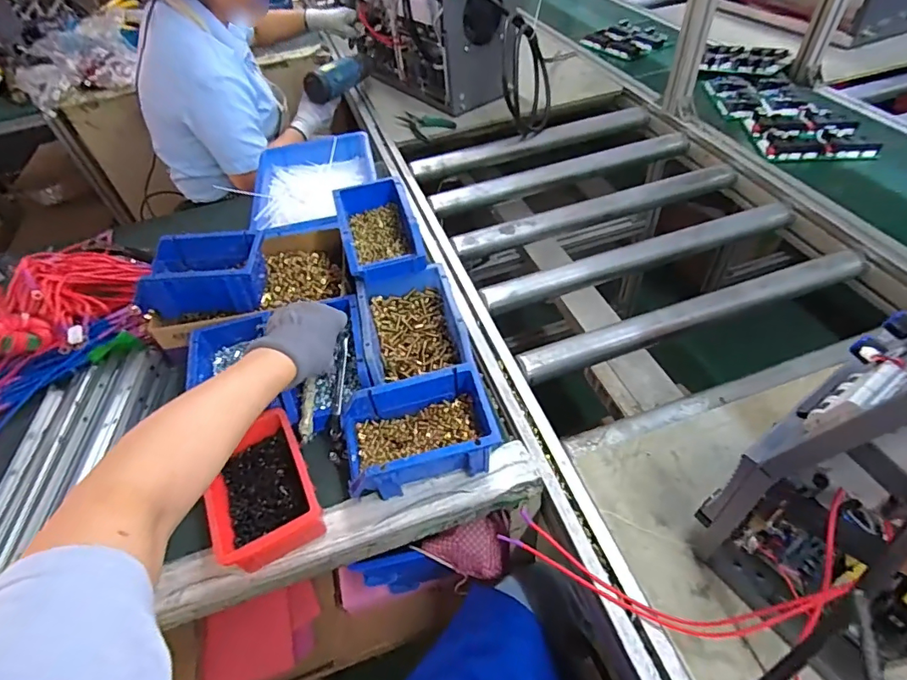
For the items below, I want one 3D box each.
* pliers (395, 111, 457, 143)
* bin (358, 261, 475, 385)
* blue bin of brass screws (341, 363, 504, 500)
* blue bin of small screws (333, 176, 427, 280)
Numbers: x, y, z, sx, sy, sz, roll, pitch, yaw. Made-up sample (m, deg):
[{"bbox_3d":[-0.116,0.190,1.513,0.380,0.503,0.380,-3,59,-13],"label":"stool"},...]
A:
[{"bbox_3d":[-0.082,-0.529,1.178,0.094,0.025,0.161,-37,55,-24],"label":"pliers"},{"bbox_3d":[-0.053,-0.017,0.622,0.119,0.066,0.162,-13,49,-6],"label":"bin"},{"bbox_3d":[-0.039,0.101,0.530,0.157,0.068,0.107,-13,49,-6],"label":"blue bin of brass screws"},{"bbox_3d":[-0.105,-0.157,0.680,0.098,0.059,0.161,-15,49,-7],"label":"blue bin of small screws"}]

